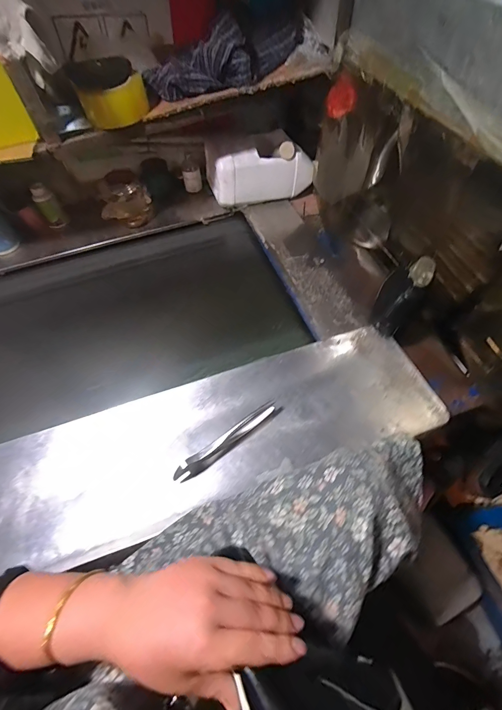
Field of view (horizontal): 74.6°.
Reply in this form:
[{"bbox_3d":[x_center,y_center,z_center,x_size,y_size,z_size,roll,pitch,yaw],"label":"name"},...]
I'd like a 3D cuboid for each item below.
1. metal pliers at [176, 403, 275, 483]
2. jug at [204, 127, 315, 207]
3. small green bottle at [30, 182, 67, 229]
[{"bbox_3d":[-0.037,0.137,0.531,0.192,0.045,0.017,-35,64,-17],"label":"metal pliers"},{"bbox_3d":[0.015,-0.511,0.883,0.272,0.160,0.148,-16,60,-7],"label":"jug"},{"bbox_3d":[-0.521,-0.382,0.850,0.048,0.100,0.047,-27,62,-13],"label":"small green bottle"}]

